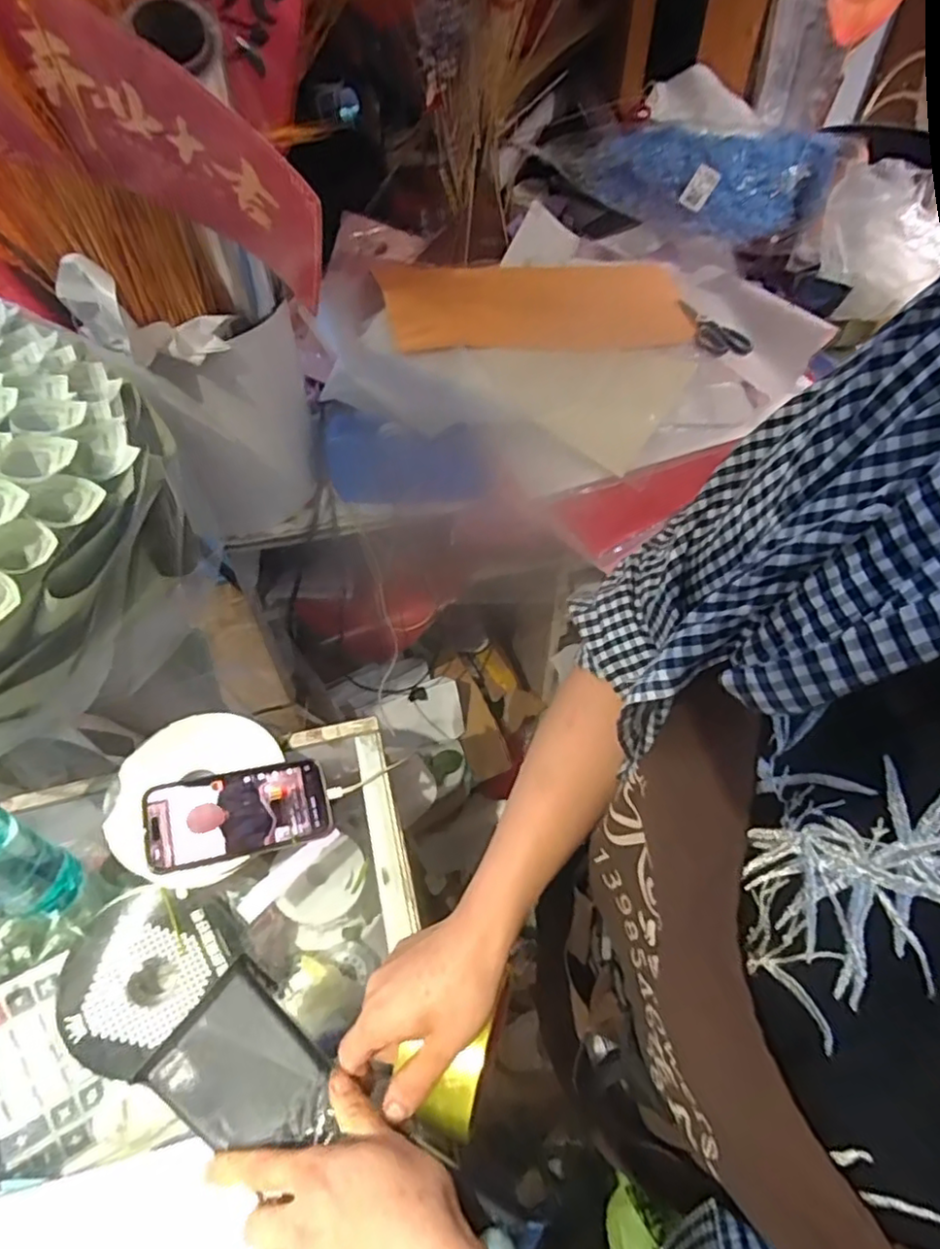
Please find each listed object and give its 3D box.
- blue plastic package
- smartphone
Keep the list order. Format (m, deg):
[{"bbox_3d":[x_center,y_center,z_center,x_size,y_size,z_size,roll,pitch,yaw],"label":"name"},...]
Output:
[{"bbox_3d":[0.354,-0.765,1.117,0.485,0.137,0.090,7,51,6],"label":"blue plastic package"},{"bbox_3d":[-0.197,0.161,0.555,0.147,0.006,0.072,-6,61,-23],"label":"smartphone"}]

